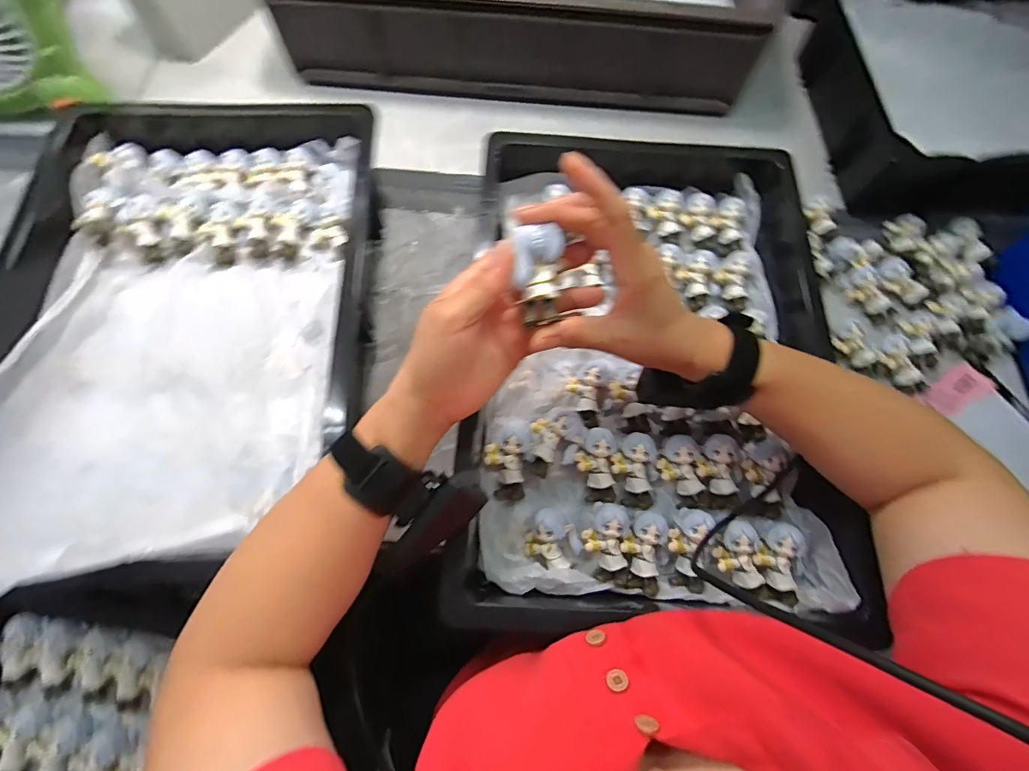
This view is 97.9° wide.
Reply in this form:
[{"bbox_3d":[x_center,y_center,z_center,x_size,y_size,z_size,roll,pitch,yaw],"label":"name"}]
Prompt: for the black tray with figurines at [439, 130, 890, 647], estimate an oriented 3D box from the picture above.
[{"bbox_3d":[0.114,-0.035,0.402,0.302,0.064,0.460,5,71,0],"label":"black tray with figurines"}]

